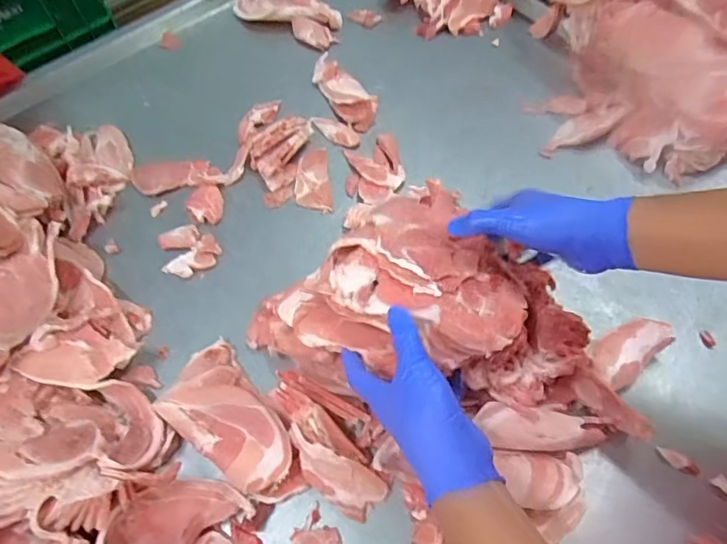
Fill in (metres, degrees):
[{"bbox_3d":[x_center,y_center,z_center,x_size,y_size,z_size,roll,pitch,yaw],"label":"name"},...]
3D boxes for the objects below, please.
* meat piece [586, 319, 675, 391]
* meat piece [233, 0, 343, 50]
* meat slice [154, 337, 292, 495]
[{"bbox_3d":[0.296,0.084,0.592,0.090,0.021,0.053,-30,62,-15],"label":"meat piece"},{"bbox_3d":[-0.115,-0.460,0.915,0.184,0.027,0.140,20,62,14],"label":"meat piece"},{"bbox_3d":[-0.141,0.154,0.559,0.088,0.036,0.168,-40,65,-19],"label":"meat slice"}]

